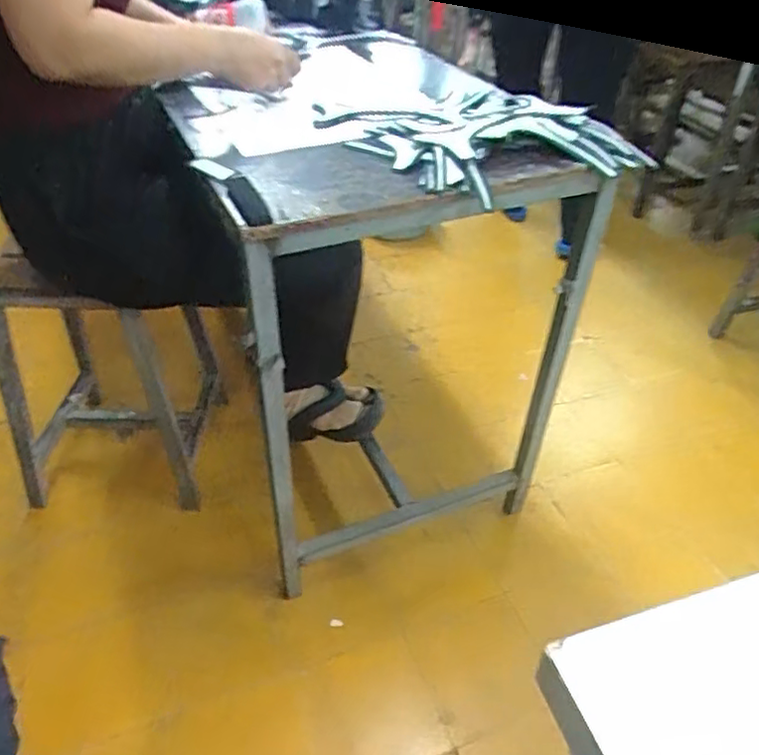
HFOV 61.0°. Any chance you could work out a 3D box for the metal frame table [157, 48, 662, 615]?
[{"bbox_3d":[-0.018,-0.148,1.099,0.512,0.666,0.602,-10,41,-12],"label":"metal frame table"}]

